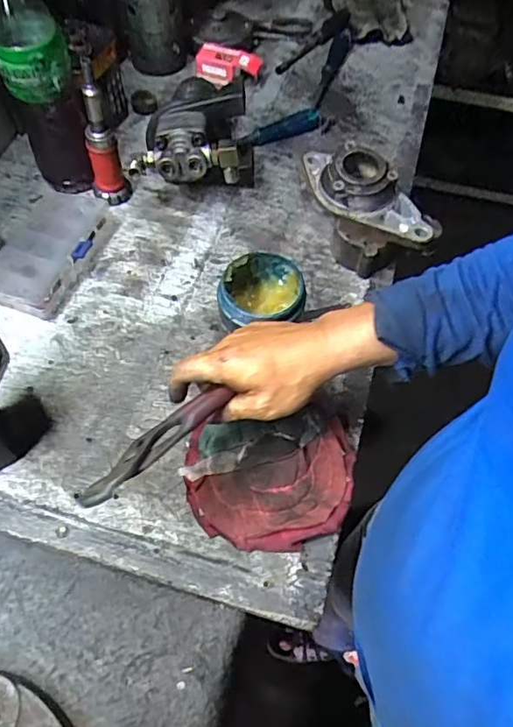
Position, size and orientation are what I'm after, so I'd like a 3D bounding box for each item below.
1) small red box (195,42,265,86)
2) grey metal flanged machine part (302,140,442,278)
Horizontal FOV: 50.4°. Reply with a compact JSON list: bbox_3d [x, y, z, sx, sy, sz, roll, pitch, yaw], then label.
[{"bbox_3d":[-0.042,-0.476,0.872,0.112,0.056,0.033,-17,61,-29],"label":"small red box"},{"bbox_3d":[0.131,-0.194,0.677,0.189,0.102,0.106,29,62,15],"label":"grey metal flanged machine part"}]

